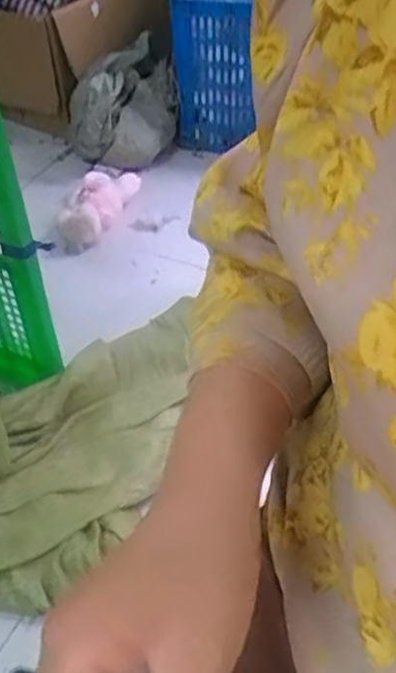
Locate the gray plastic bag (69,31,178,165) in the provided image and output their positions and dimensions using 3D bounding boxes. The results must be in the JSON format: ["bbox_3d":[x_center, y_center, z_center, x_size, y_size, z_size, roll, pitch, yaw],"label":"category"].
[{"bbox_3d":[-0.150,-0.514,1.548,0.188,0.186,0.237,20,48,23],"label":"gray plastic bag"}]

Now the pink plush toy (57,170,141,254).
[{"bbox_3d":[-0.201,-0.259,1.434,0.110,0.076,0.262,7,44,11],"label":"pink plush toy"}]

